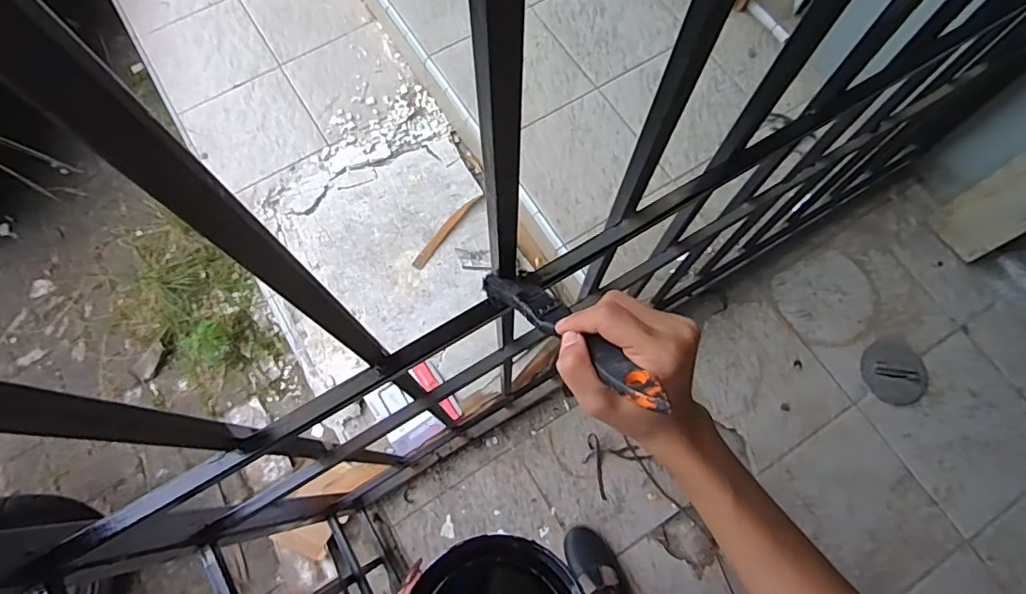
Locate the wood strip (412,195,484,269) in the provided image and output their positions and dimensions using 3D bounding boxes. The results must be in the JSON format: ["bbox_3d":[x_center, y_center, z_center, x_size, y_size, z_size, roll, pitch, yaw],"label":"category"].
[{"bbox_3d":[-0.156,-0.159,1.264,0.028,0.020,0.227,36,75,9],"label":"wood strip"}]

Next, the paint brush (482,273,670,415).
[{"bbox_3d":[0.031,0.020,0.338,0.029,0.012,0.168,-36,38,-12],"label":"paint brush"}]

